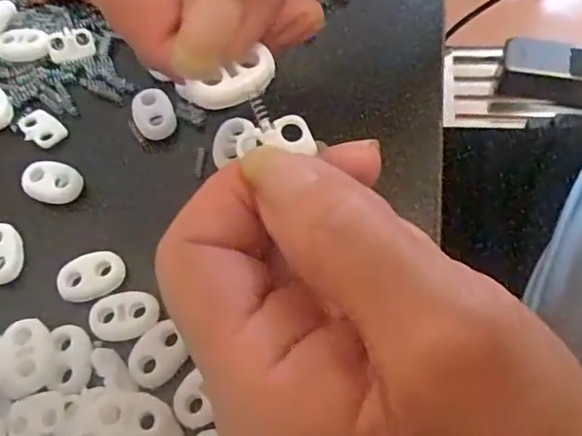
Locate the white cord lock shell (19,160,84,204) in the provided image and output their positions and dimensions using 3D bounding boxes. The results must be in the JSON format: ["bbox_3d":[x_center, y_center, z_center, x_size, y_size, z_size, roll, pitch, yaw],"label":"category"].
[{"bbox_3d":[-0.089,-0.013,0.222,0.021,0.006,0.016,10,66,10],"label":"white cord lock shell"}]

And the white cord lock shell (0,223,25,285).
[{"bbox_3d":[-0.103,0.012,0.210,0.015,0.005,0.022,-20,64,-5],"label":"white cord lock shell"}]

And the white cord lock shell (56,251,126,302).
[{"bbox_3d":[-0.068,0.020,0.201,0.022,0.004,0.016,-12,64,-1],"label":"white cord lock shell"}]

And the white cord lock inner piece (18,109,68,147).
[{"bbox_3d":[-0.099,-0.036,0.234,0.019,0.004,0.013,40,74,20],"label":"white cord lock inner piece"}]

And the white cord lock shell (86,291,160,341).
[{"bbox_3d":[-0.055,0.031,0.192,0.022,0.004,0.015,-7,64,1],"label":"white cord lock shell"}]

